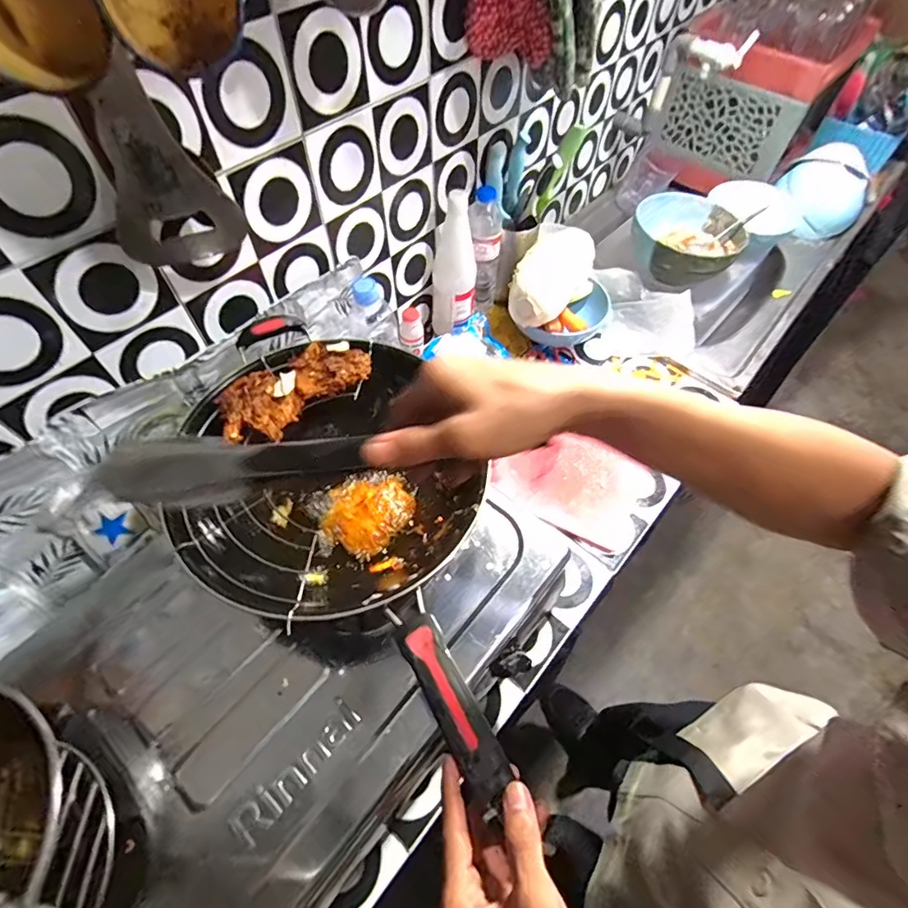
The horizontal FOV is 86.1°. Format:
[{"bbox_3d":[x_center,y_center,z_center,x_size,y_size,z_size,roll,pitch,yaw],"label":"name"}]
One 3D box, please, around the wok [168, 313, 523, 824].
[{"bbox_3d":[-0.100,0.065,0.474,0.256,0.132,0.482,-22,63,-14],"label":"wok"}]

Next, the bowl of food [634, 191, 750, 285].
[{"bbox_3d":[0.419,-0.398,0.902,0.193,0.109,0.150,4,57,2],"label":"bowl of food"}]

